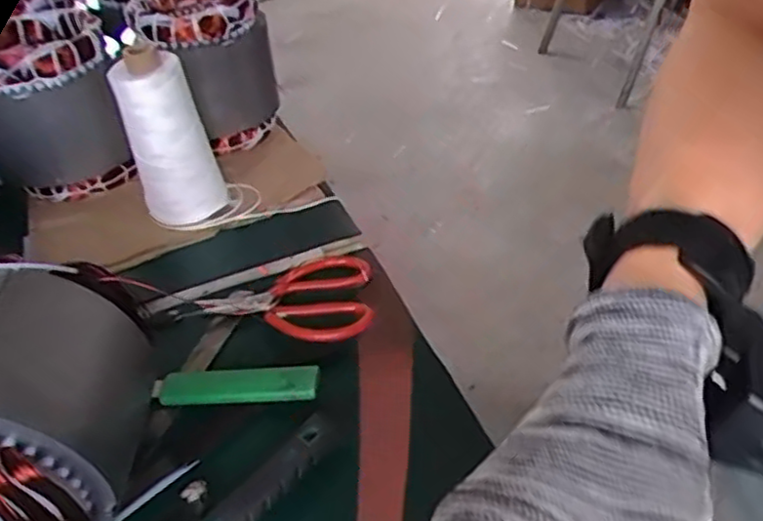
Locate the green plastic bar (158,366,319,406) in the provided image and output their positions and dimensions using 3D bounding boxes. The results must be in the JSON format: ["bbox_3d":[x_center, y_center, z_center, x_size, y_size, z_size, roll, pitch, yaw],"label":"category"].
[{"bbox_3d":[-0.101,0.090,0.490,0.113,0.013,0.025,-3,39,6],"label":"green plastic bar"}]

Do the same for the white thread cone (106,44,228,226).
[{"bbox_3d":[-0.190,-0.106,0.616,0.067,0.166,0.078,-16,40,-11],"label":"white thread cone"}]

